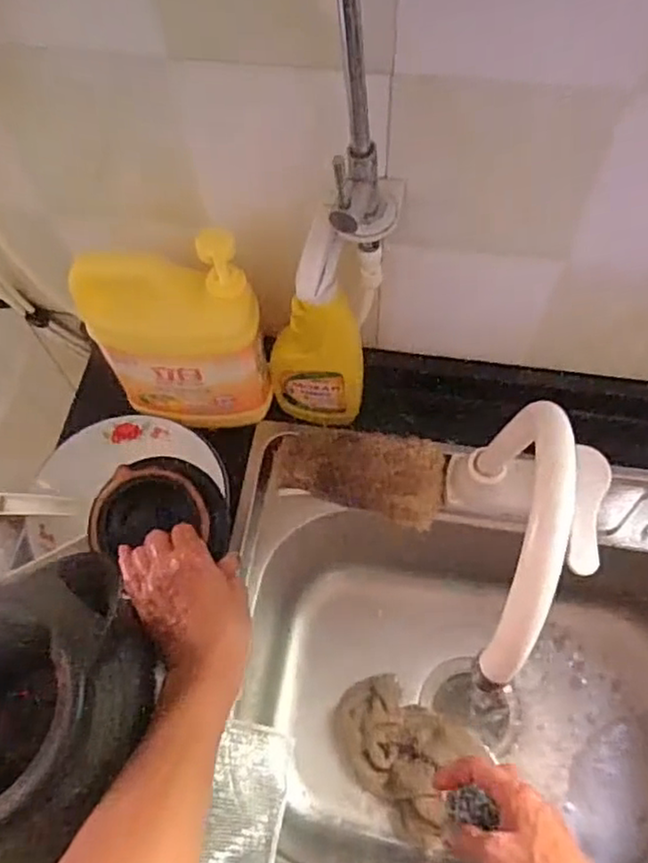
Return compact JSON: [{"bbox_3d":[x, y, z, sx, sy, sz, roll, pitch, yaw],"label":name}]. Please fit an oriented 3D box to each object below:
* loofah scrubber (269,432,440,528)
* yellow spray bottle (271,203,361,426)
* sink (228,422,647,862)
[{"bbox_3d":[0.030,0.039,0.634,0.171,0.058,0.062,11,63,8],"label":"loofah scrubber"},{"bbox_3d":[-0.008,-0.085,0.589,0.086,0.218,0.057,7,62,6],"label":"yellow spray bottle"},{"bbox_3d":[0.171,0.256,0.660,0.507,0.198,0.407,6,62,6],"label":"sink"}]

